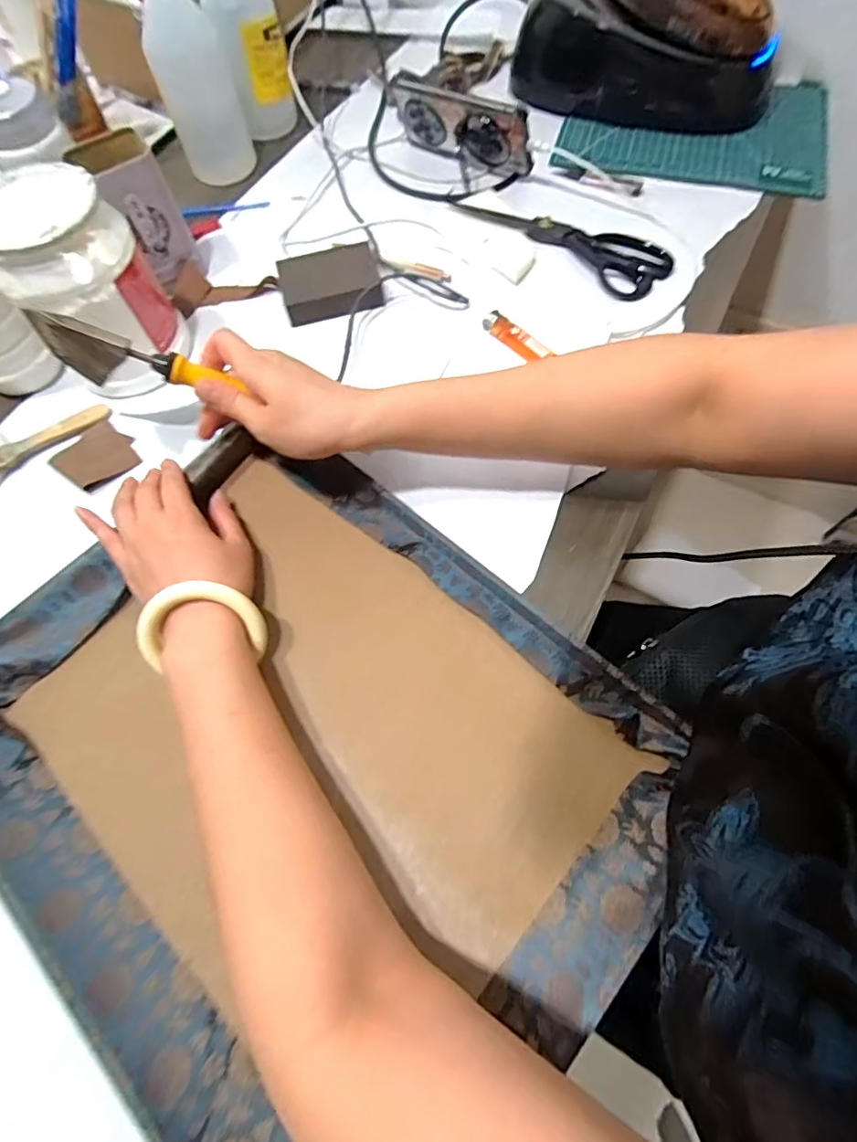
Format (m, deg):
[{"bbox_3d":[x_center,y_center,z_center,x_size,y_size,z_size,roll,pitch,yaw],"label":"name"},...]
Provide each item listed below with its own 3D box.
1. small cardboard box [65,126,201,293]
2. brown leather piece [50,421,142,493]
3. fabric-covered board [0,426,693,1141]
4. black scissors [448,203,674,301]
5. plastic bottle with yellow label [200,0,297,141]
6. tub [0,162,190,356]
[{"bbox_3d":[-0.277,-0.345,0.503,0.064,0.110,0.070,-42,71,-14],"label":"small cardboard box"},{"bbox_3d":[-0.290,-0.101,0.453,0.061,0.005,0.060,32,72,15],"label":"brown leather piece"},{"bbox_3d":[-0.087,0.115,0.343,0.427,0.034,0.348,38,73,17],"label":"fabric-covered board"},{"bbox_3d":[0.136,-0.347,0.539,0.229,0.015,0.075,29,72,15],"label":"black scissors"},{"bbox_3d":[-0.198,-0.596,0.570,0.069,0.178,0.060,-22,67,-6],"label":"plastic bottle with yellow label"},{"bbox_3d":[-0.284,-0.239,0.434,0.106,0.151,0.101,-1,67,3],"label":"tub"}]

